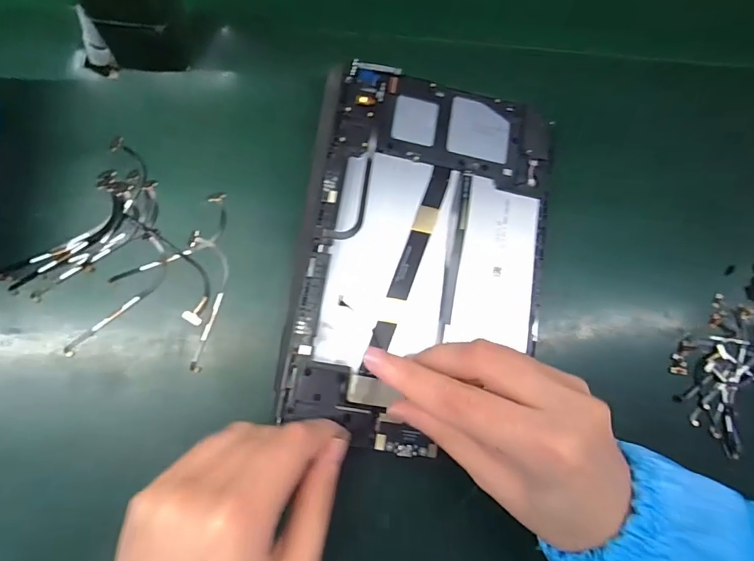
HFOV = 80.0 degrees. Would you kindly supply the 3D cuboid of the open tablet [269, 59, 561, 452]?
[{"bbox_3d":[0.032,-0.018,0.283,0.154,0.011,0.235,9,79,-8],"label":"open tablet"}]

